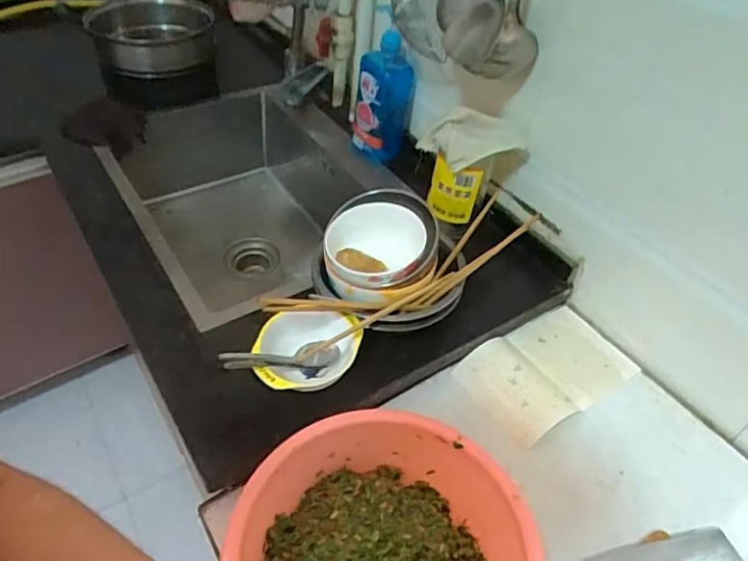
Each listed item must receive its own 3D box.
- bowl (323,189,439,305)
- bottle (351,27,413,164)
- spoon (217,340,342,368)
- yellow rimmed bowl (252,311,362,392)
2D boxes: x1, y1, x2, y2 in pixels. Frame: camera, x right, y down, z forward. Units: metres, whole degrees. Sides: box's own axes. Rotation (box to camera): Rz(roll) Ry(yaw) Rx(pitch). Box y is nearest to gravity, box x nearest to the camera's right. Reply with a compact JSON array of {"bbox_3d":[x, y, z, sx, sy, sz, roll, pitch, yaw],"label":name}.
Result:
[{"bbox_3d":[0.009,-0.041,0.743,0.139,0.079,0.153,-1,45,-5],"label":"bowl"},{"bbox_3d":[0.015,-0.314,1.006,0.100,0.237,0.060,2,45,-3],"label":"bottle"},{"bbox_3d":[-0.109,0.089,0.671,0.150,0.034,0.026,6,36,-42],"label":"spoon"},{"bbox_3d":[-0.085,0.091,0.684,0.122,0.063,0.111,14,46,10],"label":"yellow rimmed bowl"}]

